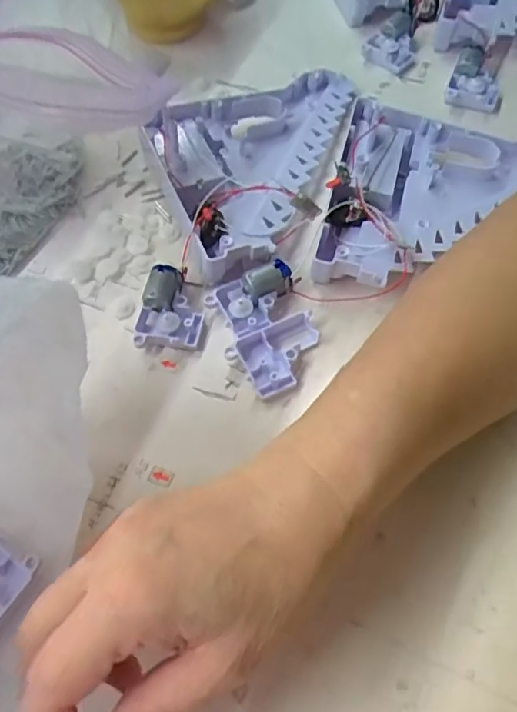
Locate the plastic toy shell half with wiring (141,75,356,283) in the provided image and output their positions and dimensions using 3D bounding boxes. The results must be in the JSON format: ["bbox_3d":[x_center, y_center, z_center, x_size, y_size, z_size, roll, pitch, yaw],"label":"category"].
[{"bbox_3d":[-0.014,-0.138,0.371,0.108,0.028,0.194,20,63,9],"label":"plastic toy shell half with wiring"}]

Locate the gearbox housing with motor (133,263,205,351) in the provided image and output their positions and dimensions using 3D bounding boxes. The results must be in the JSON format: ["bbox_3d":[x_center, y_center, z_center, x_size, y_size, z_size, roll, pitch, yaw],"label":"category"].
[{"bbox_3d":[-0.050,-0.028,0.324,0.035,0.020,0.047,3,61,0],"label":"gearbox housing with motor"}]

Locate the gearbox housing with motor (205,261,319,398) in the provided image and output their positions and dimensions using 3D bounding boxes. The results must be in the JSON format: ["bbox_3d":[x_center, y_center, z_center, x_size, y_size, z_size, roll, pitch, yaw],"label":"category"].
[{"bbox_3d":[0.004,-0.016,0.315,0.049,0.021,0.068,-18,63,-11],"label":"gearbox housing with motor"}]

